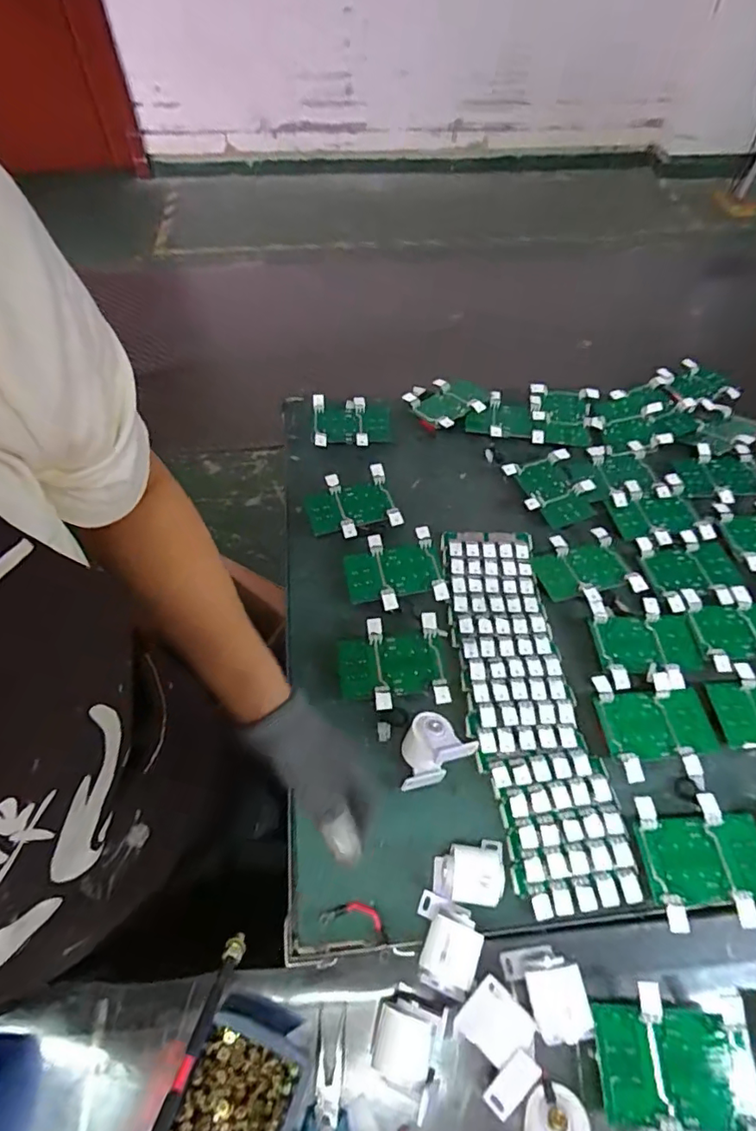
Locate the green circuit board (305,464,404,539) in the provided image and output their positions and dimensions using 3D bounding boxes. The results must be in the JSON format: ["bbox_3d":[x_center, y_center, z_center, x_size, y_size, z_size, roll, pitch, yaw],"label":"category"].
[{"bbox_3d":[-0.038,-0.085,0.724,0.116,0.017,0.103,-14,58,-8],"label":"green circuit board"}]

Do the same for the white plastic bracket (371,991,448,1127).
[{"bbox_3d":[0.022,0.382,0.419,0.048,0.050,0.057,18,60,12],"label":"white plastic bracket"}]

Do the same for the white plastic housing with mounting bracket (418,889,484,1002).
[{"bbox_3d":[0.058,0.329,0.454,0.055,0.051,0.065,18,60,12],"label":"white plastic housing with mounting bracket"}]

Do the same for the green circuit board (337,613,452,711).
[{"bbox_3d":[0.018,0.114,0.606,0.125,0.022,0.106,-6,58,-3],"label":"green circuit board"}]

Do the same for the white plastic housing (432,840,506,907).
[{"bbox_3d":[0.086,0.283,0.488,0.063,0.042,0.054,6,58,4],"label":"white plastic housing"}]

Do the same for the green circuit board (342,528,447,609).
[{"bbox_3d":[0.019,0.008,0.674,0.117,0.024,0.106,-12,58,-7],"label":"green circuit board"}]

